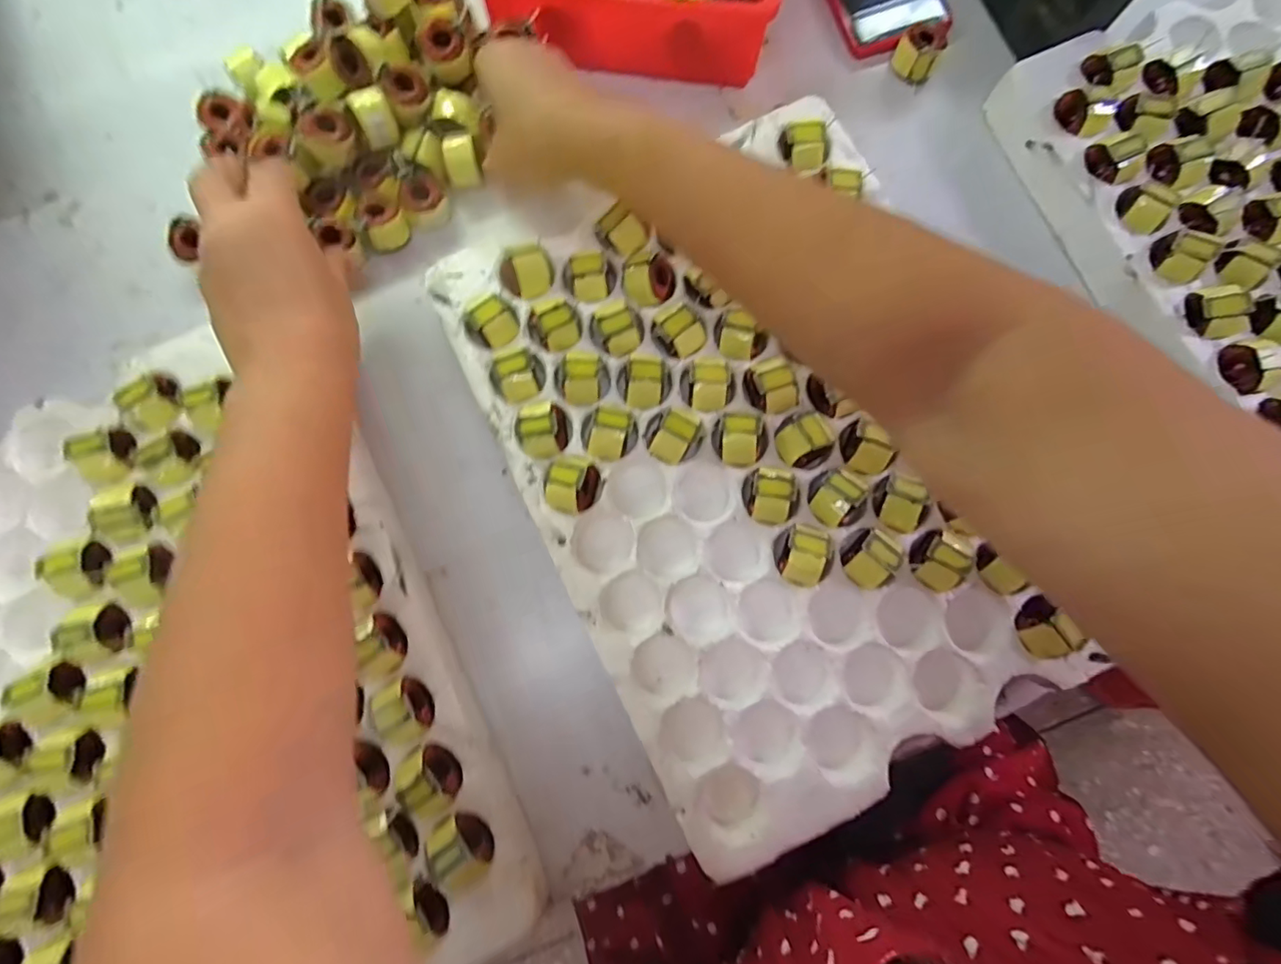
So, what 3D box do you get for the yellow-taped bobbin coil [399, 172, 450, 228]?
[{"bbox_3d":[-0.145,-0.187,0.365,0.029,0.025,0.027,0,81,1],"label":"yellow-taped bobbin coil"}]

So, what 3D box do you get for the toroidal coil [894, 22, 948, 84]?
[{"bbox_3d":[0.196,-0.304,0.384,0.029,0.025,0.023,25,82,4],"label":"toroidal coil"}]

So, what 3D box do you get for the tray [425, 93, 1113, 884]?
[{"bbox_3d":[0.072,-0.014,0.317,0.271,0.032,0.379,-24,82,-3],"label":"tray"}]

